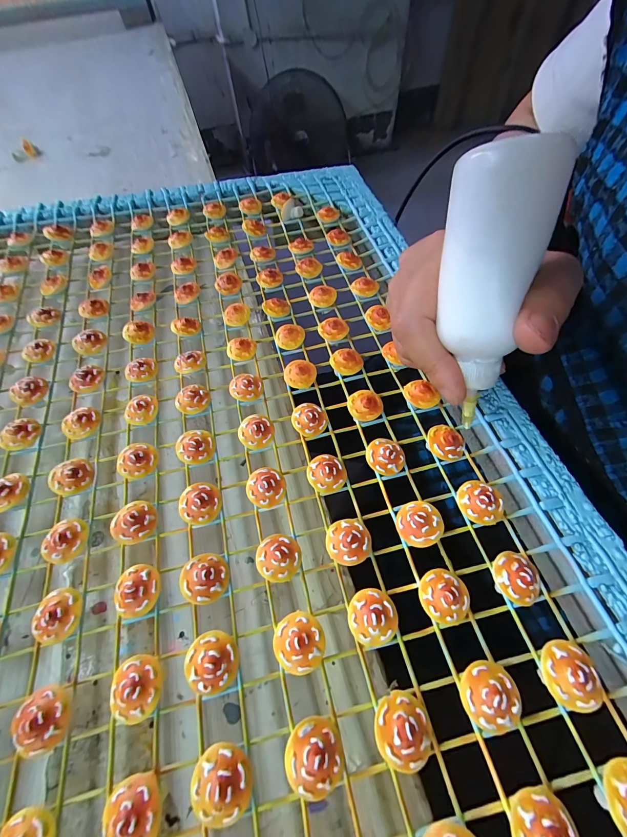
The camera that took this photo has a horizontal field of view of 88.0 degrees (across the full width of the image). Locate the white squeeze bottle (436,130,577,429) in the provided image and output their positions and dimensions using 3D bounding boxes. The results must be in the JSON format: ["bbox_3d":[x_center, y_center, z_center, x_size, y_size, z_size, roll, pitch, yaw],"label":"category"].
[{"bbox_3d":[0.067,-0.045,0.125,0.029,0.096,0.027,-10,30,-5],"label":"white squeeze bottle"}]

